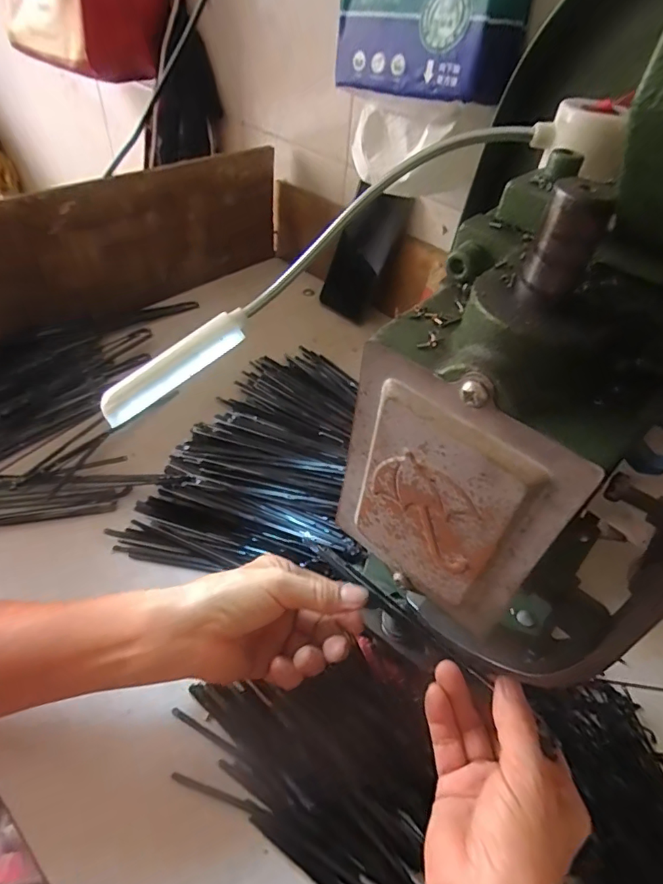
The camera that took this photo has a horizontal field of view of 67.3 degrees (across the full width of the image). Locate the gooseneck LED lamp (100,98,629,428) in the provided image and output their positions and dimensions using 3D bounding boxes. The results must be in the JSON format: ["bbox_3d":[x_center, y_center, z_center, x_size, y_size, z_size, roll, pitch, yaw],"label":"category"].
[{"bbox_3d":[0.005,-0.094,0.254,0.291,0.031,0.043,-30,51,8],"label":"gooseneck LED lamp"}]

